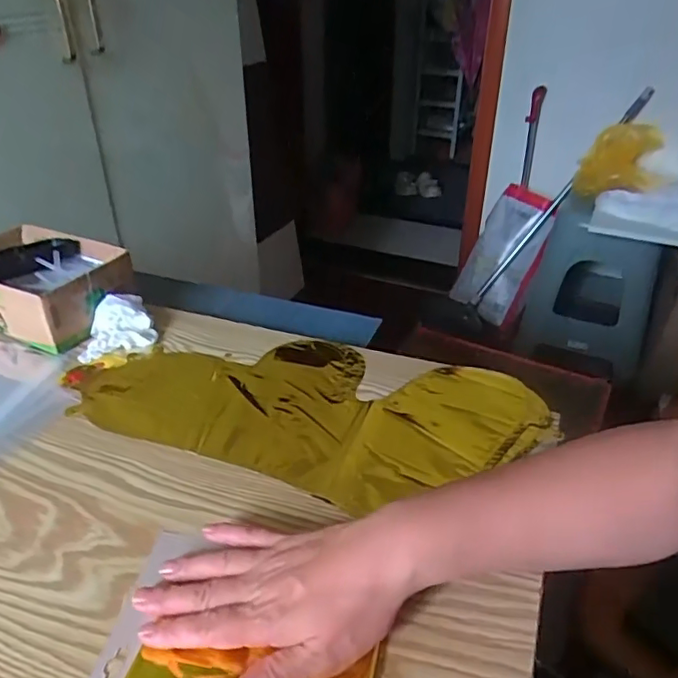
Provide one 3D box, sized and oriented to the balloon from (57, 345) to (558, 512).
[{"bbox_3d":[-0.037,0.057,0.533,0.430,0.011,0.194,9,34,14],"label":"balloon"}]

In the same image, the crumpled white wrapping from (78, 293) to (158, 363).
[{"bbox_3d":[-0.239,-0.016,0.614,0.077,0.034,0.067,-16,36,-24],"label":"crumpled white wrapping"}]

